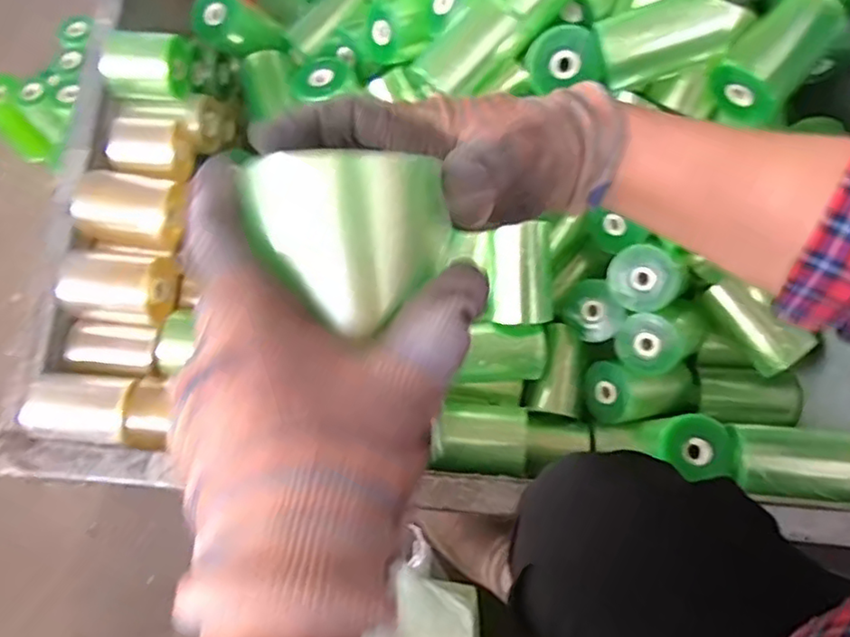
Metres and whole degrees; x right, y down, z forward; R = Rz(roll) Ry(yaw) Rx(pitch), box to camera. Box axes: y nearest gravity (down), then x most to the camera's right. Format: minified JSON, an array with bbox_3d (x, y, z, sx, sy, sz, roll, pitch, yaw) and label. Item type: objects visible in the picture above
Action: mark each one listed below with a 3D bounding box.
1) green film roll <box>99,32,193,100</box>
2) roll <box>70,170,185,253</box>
[{"bbox_3d":[-0.292,-0.266,0.674,0.077,0.053,0.058,-4,69,1],"label":"green film roll"},{"bbox_3d":[-0.296,-0.109,0.645,0.094,0.047,0.070,7,69,5],"label":"roll"}]

